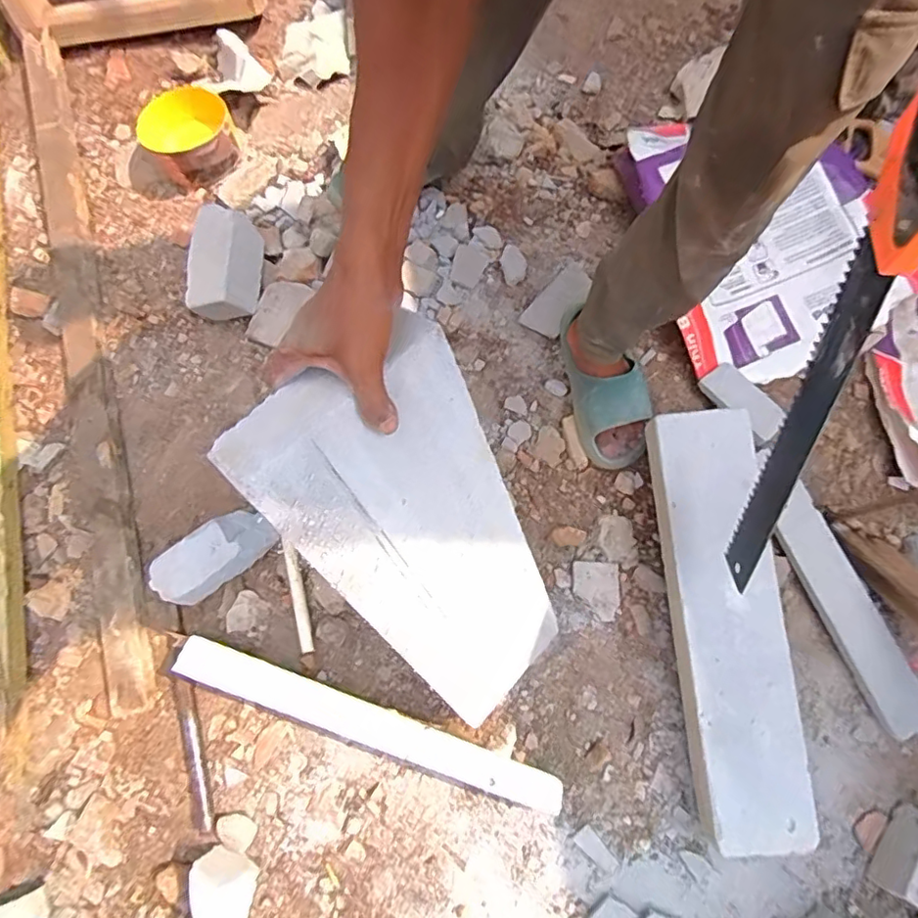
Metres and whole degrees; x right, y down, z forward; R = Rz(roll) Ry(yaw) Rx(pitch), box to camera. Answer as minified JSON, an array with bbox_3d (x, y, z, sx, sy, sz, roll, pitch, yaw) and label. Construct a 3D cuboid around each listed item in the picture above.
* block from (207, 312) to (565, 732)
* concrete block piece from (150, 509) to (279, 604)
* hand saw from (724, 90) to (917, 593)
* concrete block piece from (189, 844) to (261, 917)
[{"bbox_3d":[-0.005,0.123,0.631,0.198,0.573,0.069,-38,47,-9],"label":"block"},{"bbox_3d":[-0.397,0.154,0.919,0.189,0.089,0.087,-35,76,-8],"label":"concrete block piece"},{"bbox_3d":[0.345,-0.066,0.529,0.020,0.552,0.119,2,40,2],"label":"hand saw"},{"bbox_3d":[-0.341,0.651,0.819,0.082,0.049,0.155,-5,74,0],"label":"concrete block piece"}]

